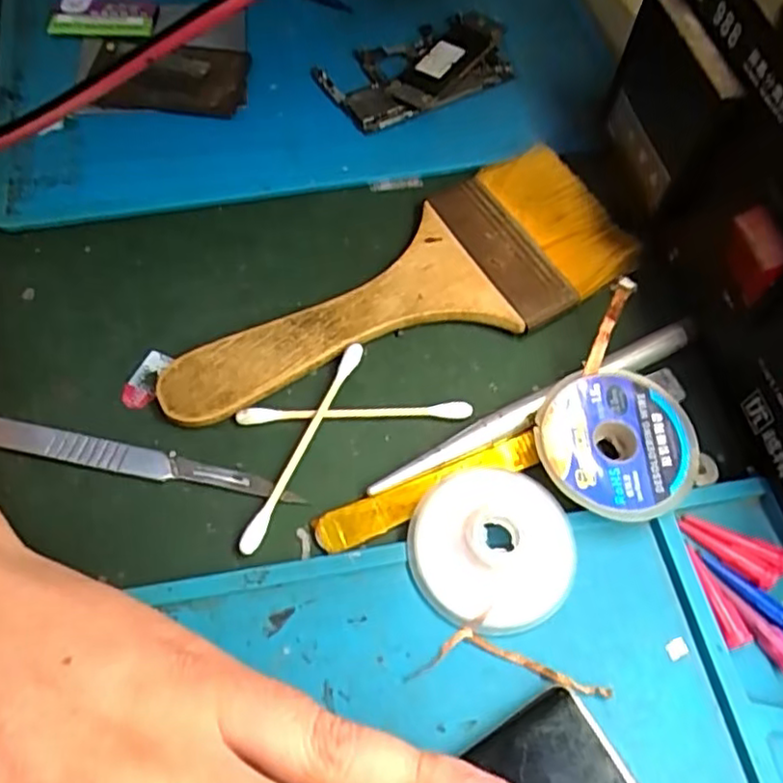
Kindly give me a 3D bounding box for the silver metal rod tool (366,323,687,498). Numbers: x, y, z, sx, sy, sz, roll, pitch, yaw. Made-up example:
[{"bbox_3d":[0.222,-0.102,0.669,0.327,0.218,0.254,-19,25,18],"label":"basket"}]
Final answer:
[{"bbox_3d":[0.044,0.005,0.205,0.112,0.008,0.007,-24,65,-14],"label":"silver metal rod tool"}]

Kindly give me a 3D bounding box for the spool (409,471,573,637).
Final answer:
[{"bbox_3d":[0.028,0.042,0.181,0.044,0.014,0.040,1,61,-1],"label":"spool"}]

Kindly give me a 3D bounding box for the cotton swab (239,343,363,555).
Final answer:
[{"bbox_3d":[-0.026,0.015,0.199,0.005,0.007,0.070,22,63,10],"label":"cotton swab"}]

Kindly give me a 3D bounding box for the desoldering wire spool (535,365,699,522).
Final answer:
[{"bbox_3d":[0.065,0.015,0.197,0.044,0.011,0.045,1,61,-1],"label":"desoldering wire spool"}]

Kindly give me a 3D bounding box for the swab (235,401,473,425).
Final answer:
[{"bbox_3d":[-0.011,0.006,0.205,0.070,0.004,0.004,-2,61,-3],"label":"swab"}]

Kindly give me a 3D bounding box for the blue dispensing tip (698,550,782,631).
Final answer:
[{"bbox_3d":[0.096,0.054,0.182,0.029,0.004,0.007,39,67,18],"label":"blue dispensing tip"}]

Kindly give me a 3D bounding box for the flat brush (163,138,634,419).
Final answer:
[{"bbox_3d":[0.002,-0.032,0.221,0.157,0.011,0.060,-27,65,-15],"label":"flat brush"}]

